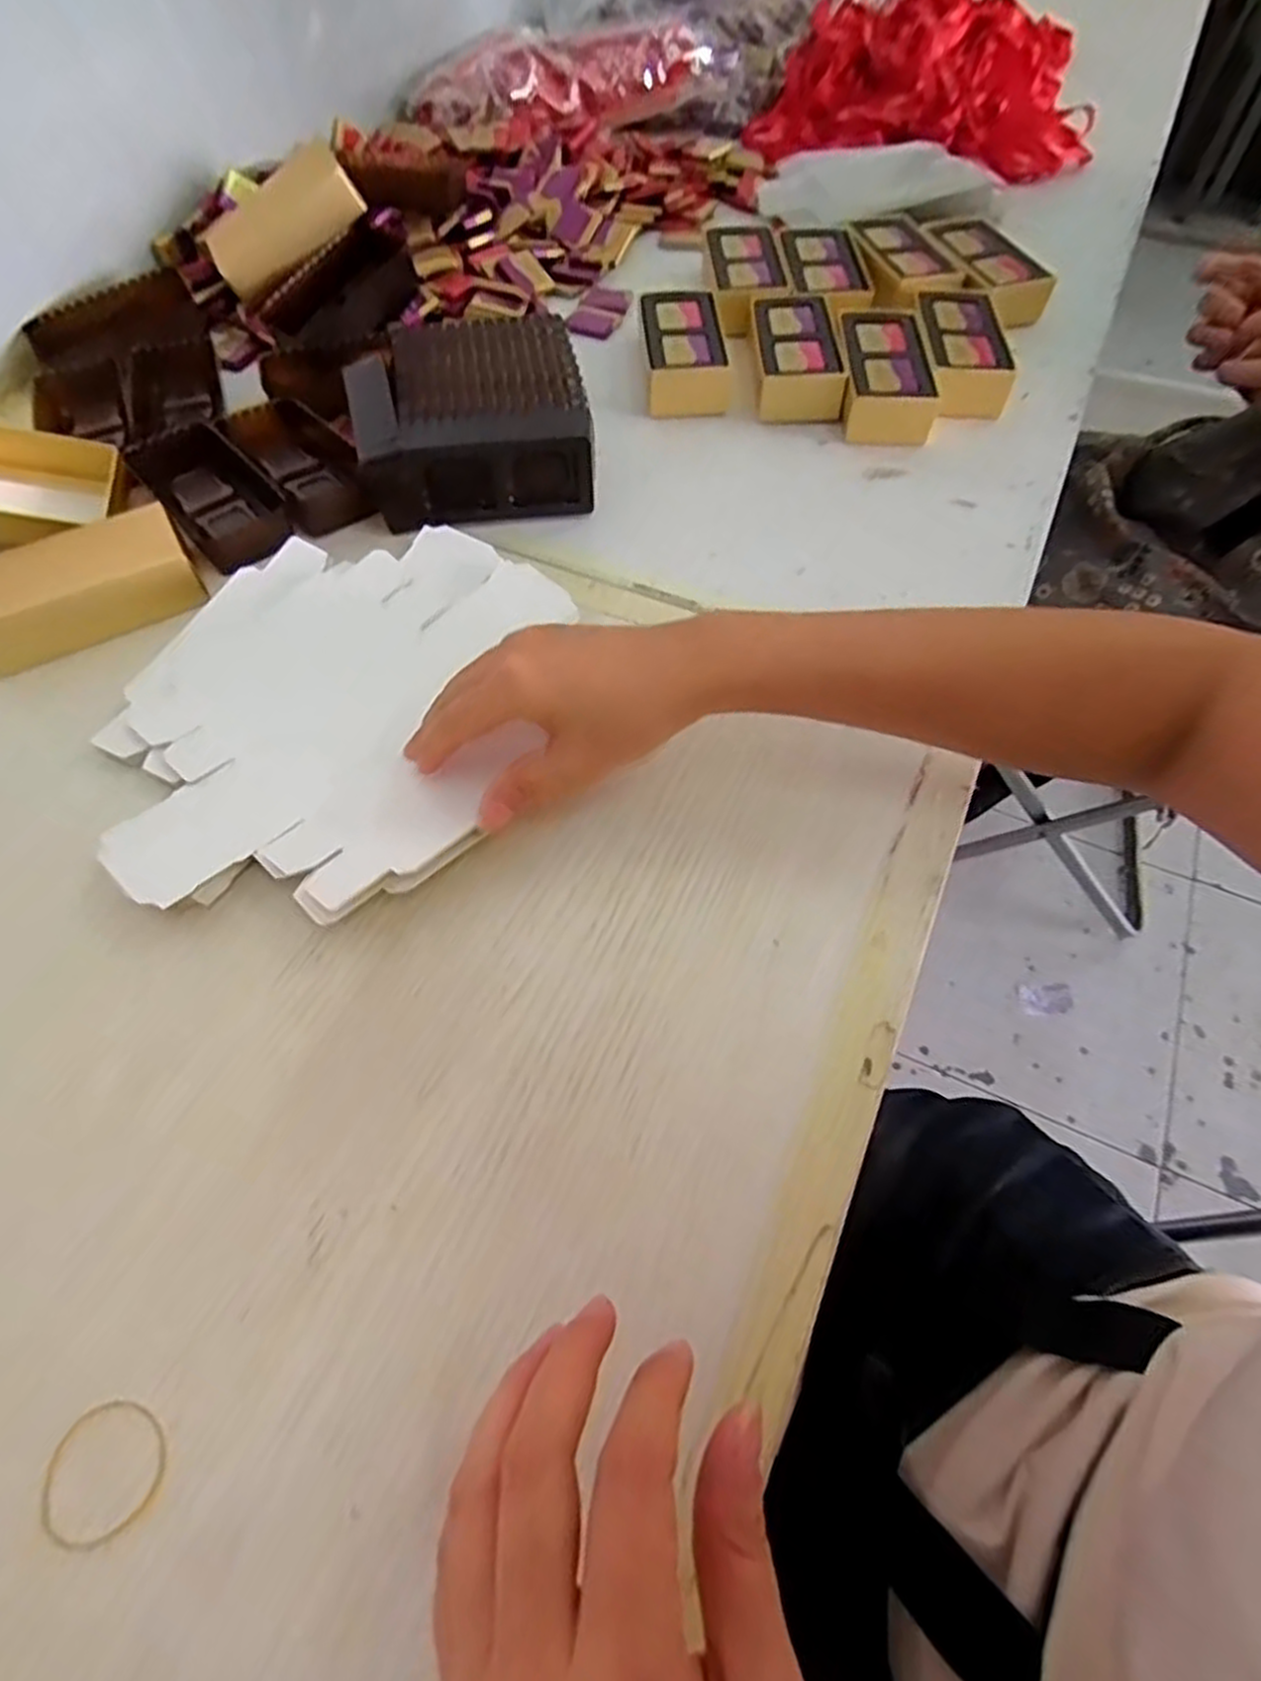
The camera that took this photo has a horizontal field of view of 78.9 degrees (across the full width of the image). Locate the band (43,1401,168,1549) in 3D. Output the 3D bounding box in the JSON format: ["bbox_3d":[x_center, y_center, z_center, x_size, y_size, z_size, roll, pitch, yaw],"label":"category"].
[{"bbox_3d":[-0.161,0.193,0.235,0.035,0.004,0.035,-1,52,1],"label":"band"}]

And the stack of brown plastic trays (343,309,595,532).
[{"bbox_3d":[-0.098,-0.262,0.474,0.134,0.053,0.132,-10,60,-7],"label":"stack of brown plastic trays"}]

